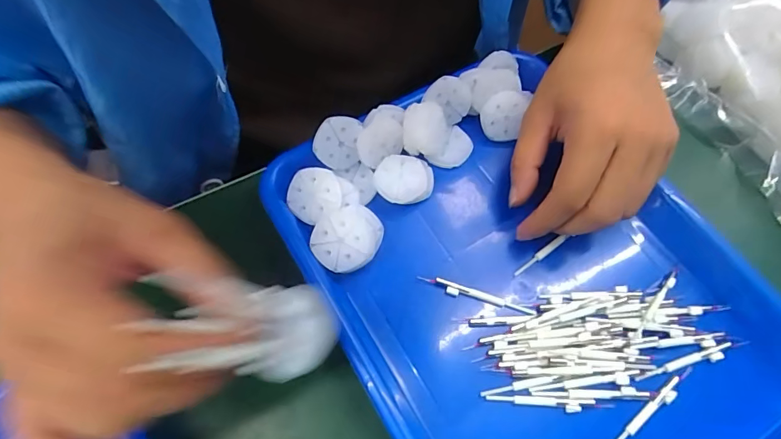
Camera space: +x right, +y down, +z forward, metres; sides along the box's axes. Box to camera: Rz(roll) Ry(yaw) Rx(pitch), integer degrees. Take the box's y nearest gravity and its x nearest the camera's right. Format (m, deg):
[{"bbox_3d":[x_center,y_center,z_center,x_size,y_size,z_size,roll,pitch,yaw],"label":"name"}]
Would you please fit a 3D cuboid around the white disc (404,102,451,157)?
[{"bbox_3d":[0.026,-0.065,0.323,0.034,0.018,0.037,0,64,-1],"label":"white disc"}]

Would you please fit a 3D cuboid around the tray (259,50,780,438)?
[{"bbox_3d":[0.095,0.037,0.286,0.256,0.035,0.319,-27,67,-15],"label":"tray"}]

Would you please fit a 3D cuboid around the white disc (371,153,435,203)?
[{"bbox_3d":[0.009,-0.029,0.321,0.042,0.008,0.036,7,64,2],"label":"white disc"}]

